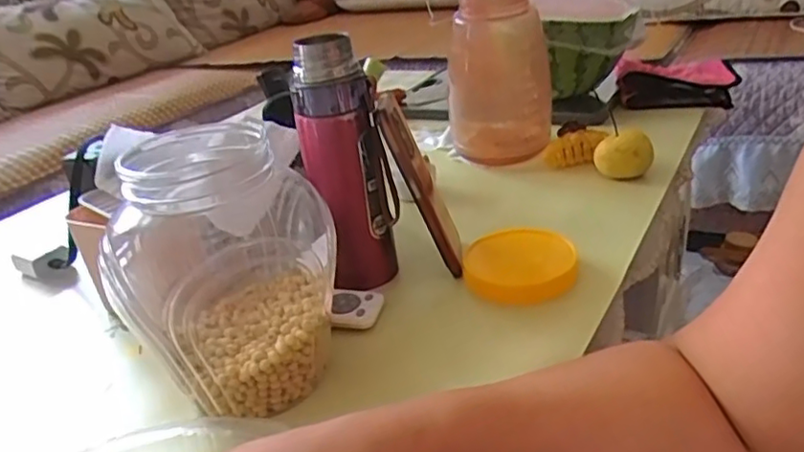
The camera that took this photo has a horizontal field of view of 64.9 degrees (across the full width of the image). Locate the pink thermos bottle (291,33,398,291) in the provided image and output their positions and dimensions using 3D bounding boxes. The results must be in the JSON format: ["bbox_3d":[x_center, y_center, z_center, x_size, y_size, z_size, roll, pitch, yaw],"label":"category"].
[{"bbox_3d":[-0.047,-0.047,0.553,0.069,0.233,0.058,-11,26,-7],"label":"pink thermos bottle"}]

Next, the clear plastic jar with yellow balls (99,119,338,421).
[{"bbox_3d":[-0.125,0.033,0.459,0.142,0.186,0.155,-6,25,3],"label":"clear plastic jar with yellow balls"}]

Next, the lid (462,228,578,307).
[{"bbox_3d":[0.101,0.032,0.554,0.095,0.018,0.094,-8,25,-1],"label":"lid"}]

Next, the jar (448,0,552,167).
[{"bbox_3d":[0.119,-0.186,0.793,0.119,0.196,0.129,-4,26,7],"label":"jar"}]

